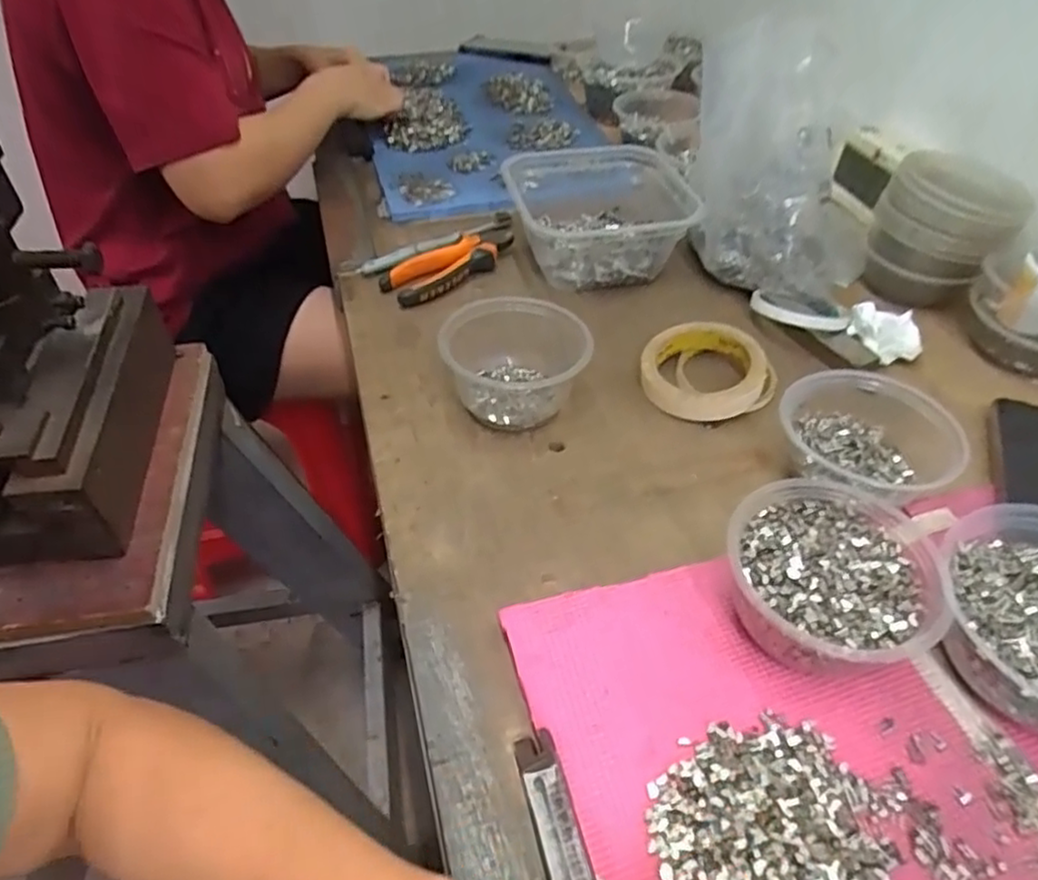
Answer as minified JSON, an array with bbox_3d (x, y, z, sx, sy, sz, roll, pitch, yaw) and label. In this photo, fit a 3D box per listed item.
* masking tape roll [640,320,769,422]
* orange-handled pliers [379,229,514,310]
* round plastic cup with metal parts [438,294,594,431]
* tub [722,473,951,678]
[{"bbox_3d":[0.153,-0.058,0.577,0.097,0.033,0.097,-1,45,1],"label":"masking tape roll"},{"bbox_3d":[-0.063,-0.179,0.691,0.150,0.024,0.062,-30,52,-25],"label":"orange-handled pliers"},{"bbox_3d":[-0.004,-0.063,0.554,0.106,0.066,0.112,-1,45,1],"label":"round plastic cup with metal parts"},{"bbox_3d":[0.180,0.080,0.407,0.108,0.058,0.119,21,50,21],"label":"tub"}]

